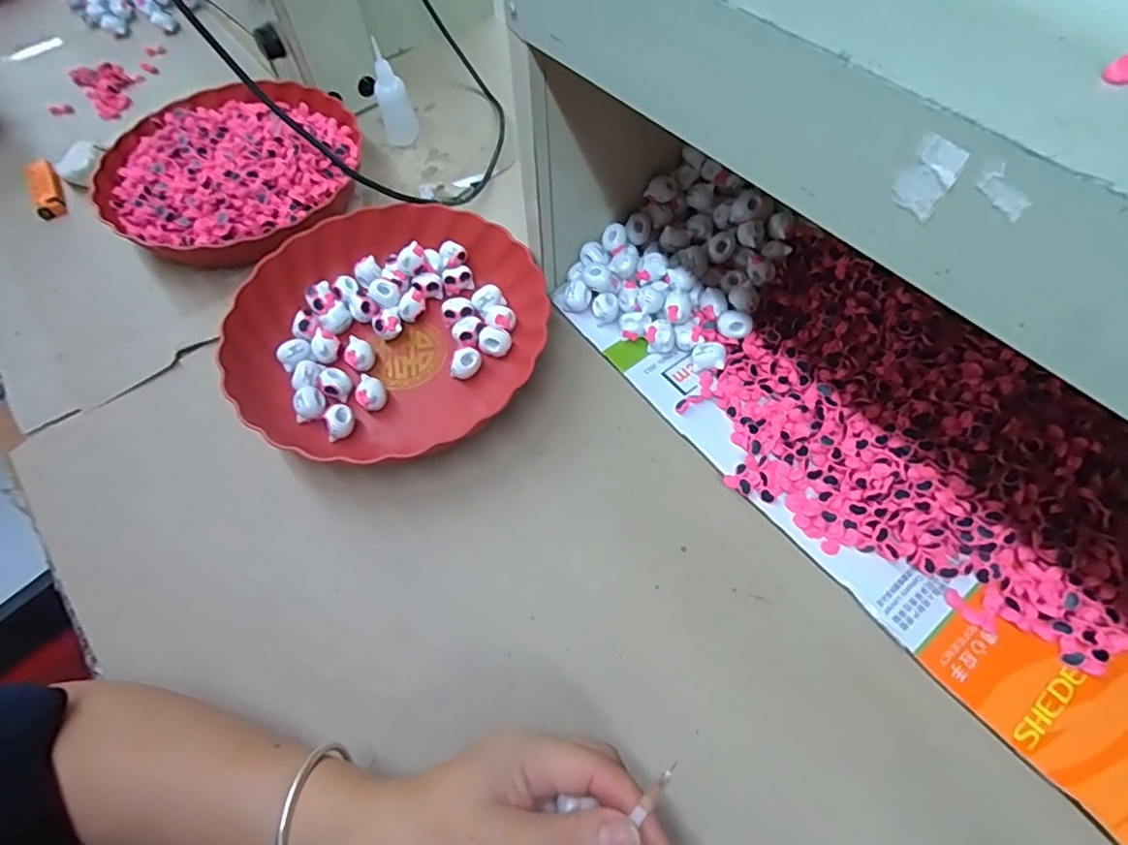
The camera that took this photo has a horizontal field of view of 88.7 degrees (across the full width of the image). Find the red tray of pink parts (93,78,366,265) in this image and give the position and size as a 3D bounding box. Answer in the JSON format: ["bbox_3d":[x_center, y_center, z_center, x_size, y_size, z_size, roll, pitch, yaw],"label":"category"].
[{"bbox_3d":[-0.311,-0.249,0.553,0.230,0.043,0.240,14,62,10],"label":"red tray of pink parts"}]

